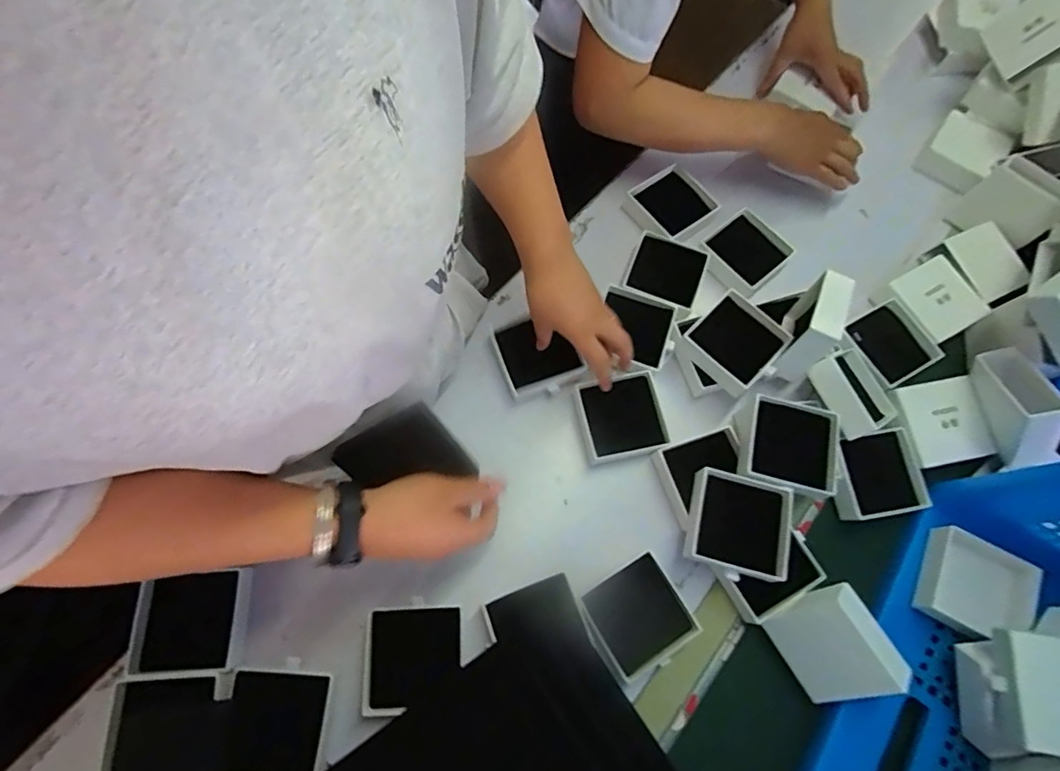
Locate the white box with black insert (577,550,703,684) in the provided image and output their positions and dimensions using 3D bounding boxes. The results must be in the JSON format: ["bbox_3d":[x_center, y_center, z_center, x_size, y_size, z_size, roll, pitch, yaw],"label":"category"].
[{"bbox_3d":[0.103,0.226,0.500,0.095,0.026,0.088,-29,74,-12],"label":"white box with black insert"}]

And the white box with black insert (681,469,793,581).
[{"bbox_3d":[0.206,0.139,0.510,0.100,0.033,0.096,19,71,4],"label":"white box with black insert"}]

